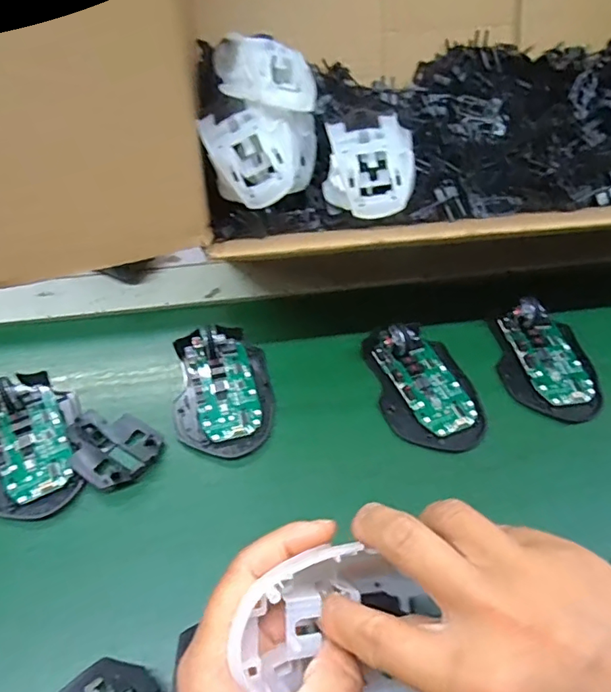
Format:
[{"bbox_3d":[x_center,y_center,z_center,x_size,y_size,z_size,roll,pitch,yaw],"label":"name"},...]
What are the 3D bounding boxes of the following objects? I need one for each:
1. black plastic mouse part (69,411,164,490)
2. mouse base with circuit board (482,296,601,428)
[{"bbox_3d":[-0.137,0.069,0.357,0.067,0.008,0.053,29,55,22],"label":"black plastic mouse part"},{"bbox_3d":[0.191,0.008,0.398,0.070,0.027,0.100,2,50,1],"label":"mouse base with circuit board"}]

